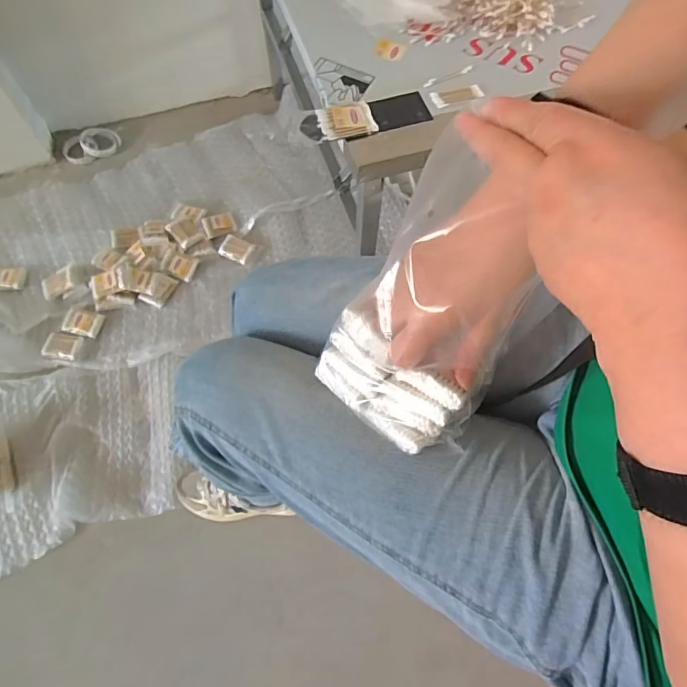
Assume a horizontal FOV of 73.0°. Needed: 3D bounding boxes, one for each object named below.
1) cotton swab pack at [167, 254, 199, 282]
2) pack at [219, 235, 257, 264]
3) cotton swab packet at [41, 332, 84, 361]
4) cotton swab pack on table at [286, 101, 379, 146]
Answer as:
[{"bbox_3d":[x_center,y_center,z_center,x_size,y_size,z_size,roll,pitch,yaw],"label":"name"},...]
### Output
[{"bbox_3d":[-0.372,-0.176,1.074,0.061,0.020,0.058,16,66,7],"label":"cotton swab pack"},{"bbox_3d":[-0.253,-0.225,1.104,0.079,0.012,0.063,21,67,10],"label":"pack"},{"bbox_3d":[-0.601,0.005,0.993,0.072,0.011,0.055,9,66,5],"label":"cotton swab packet"},{"bbox_3d":[-0.017,-0.304,0.639,0.118,0.014,0.059,-16,66,-7],"label":"cotton swab pack on table"}]

